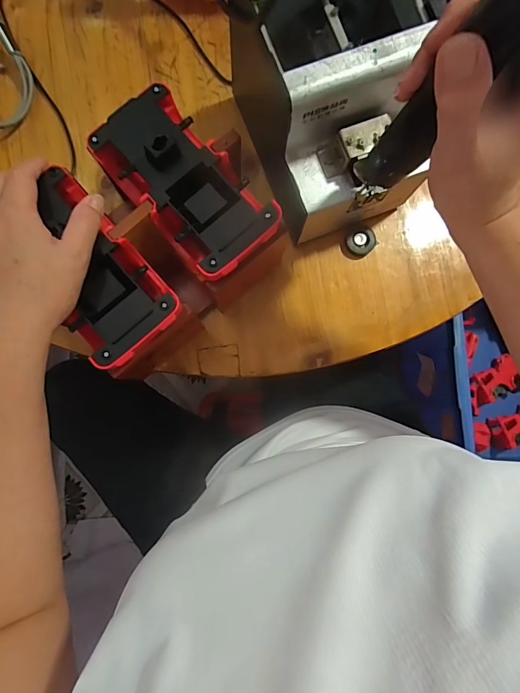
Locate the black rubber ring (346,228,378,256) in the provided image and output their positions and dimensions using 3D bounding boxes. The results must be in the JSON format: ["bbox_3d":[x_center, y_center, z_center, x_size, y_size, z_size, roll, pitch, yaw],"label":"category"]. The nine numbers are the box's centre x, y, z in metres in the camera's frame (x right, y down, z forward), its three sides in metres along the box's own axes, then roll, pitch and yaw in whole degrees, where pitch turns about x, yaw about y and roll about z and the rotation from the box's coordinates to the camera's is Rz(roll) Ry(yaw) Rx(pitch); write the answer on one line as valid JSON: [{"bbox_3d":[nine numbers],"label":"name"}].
[{"bbox_3d":[0.106,-0.109,0.401,0.028,0.006,0.030,0,86,-1],"label":"black rubber ring"}]

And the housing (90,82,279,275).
[{"bbox_3d":[-0.058,-0.127,0.301,0.079,0.039,0.149,-43,88,-3],"label":"housing"}]

